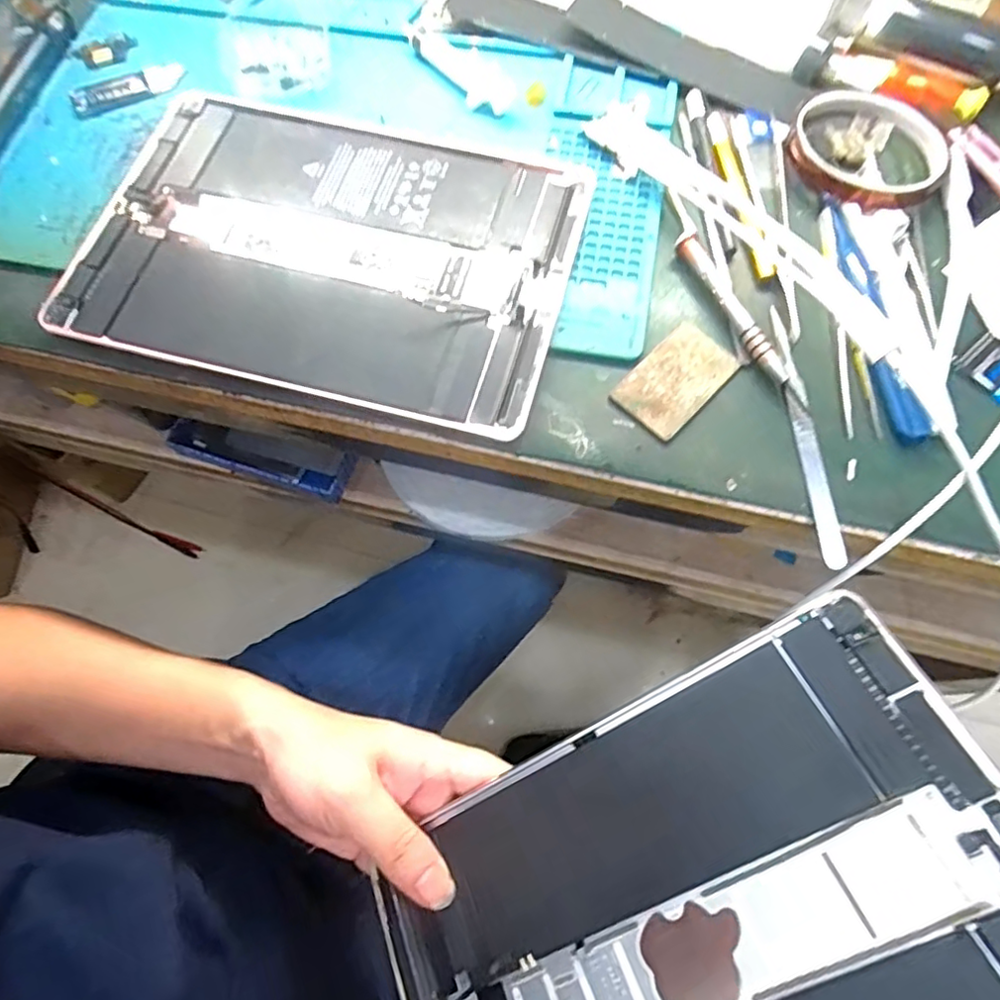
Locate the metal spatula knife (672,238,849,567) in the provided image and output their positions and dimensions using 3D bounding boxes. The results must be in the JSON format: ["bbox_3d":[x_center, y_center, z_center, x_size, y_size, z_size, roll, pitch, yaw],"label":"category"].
[{"bbox_3d":[0.130,-0.055,0.291,0.023,0.013,0.176,-16,71,-5],"label":"metal spatula knife"}]

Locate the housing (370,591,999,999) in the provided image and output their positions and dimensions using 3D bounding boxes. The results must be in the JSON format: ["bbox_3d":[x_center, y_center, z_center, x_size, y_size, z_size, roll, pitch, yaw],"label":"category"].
[{"bbox_3d":[0.069,0.169,0.221,0.245,0.008,0.170,-36,56,15],"label":"housing"}]

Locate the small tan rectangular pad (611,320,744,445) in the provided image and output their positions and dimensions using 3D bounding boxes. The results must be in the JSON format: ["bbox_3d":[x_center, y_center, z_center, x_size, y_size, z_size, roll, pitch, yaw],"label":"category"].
[{"bbox_3d":[0.086,-0.059,0.294,0.058,0.004,0.036,-43,75,-13],"label":"small tan rectangular pad"}]

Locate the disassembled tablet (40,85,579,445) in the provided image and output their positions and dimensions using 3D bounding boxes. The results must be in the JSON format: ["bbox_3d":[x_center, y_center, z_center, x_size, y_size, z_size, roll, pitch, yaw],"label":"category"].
[{"bbox_3d":[-0.088,-0.135,0.317,0.246,0.015,0.176,14,71,5],"label":"disassembled tablet"}]

